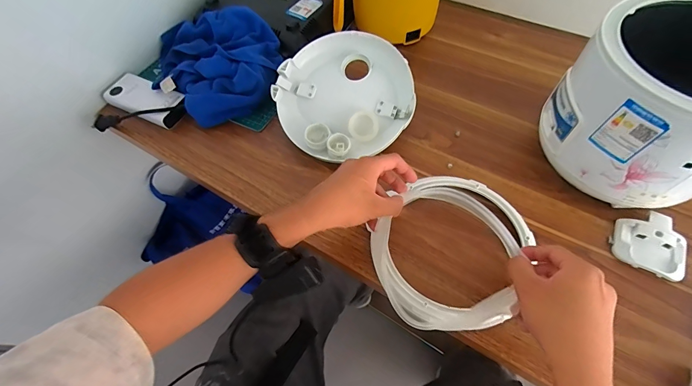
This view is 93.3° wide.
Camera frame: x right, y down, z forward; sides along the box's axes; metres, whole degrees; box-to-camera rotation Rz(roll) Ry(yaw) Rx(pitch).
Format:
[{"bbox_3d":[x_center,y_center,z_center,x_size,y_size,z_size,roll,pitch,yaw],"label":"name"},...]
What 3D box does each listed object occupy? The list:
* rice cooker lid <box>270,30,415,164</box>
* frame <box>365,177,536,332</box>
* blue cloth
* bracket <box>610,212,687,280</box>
[{"bbox_3d":[-0.002,-0.148,0.502,0.196,0.026,0.199,-1,81,8],"label":"rice cooker lid"},{"bbox_3d":[0.130,0.056,0.380,0.192,0.066,0.184,-15,60,-7],"label":"frame"},{"bbox_3d":[-0.229,-0.242,0.574,0.210,0.084,0.267,-23,61,-11],"label":"blue cloth"},{"bbox_3d":[0.375,0.061,0.399,0.074,0.018,0.075,25,63,16],"label":"bracket"}]

